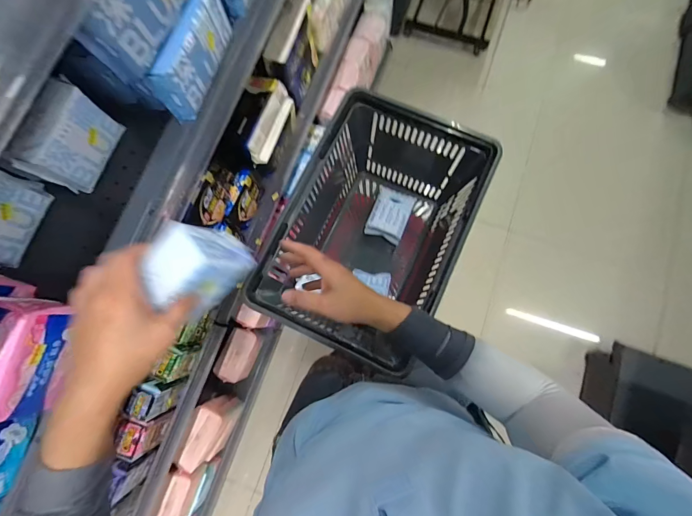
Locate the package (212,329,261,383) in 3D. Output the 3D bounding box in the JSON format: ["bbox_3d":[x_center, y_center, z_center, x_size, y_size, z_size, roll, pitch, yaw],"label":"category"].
[{"bbox_3d":[-0.325,0.296,1.005,0.084,0.104,0.156,27,80,7],"label":"package"}]

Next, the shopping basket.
[{"bbox_3d":[0.055,-0.038,0.718,0.311,0.303,0.452,25,80,6],"label":"shopping basket"}]

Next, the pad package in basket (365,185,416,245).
[{"bbox_3d":[0.110,-0.111,0.796,0.090,0.038,0.129,21,80,6],"label":"pad package in basket"}]

